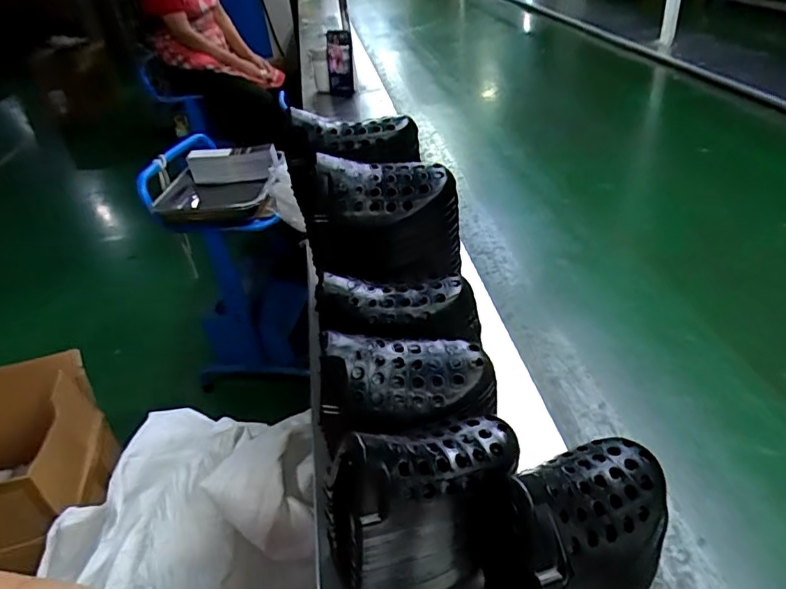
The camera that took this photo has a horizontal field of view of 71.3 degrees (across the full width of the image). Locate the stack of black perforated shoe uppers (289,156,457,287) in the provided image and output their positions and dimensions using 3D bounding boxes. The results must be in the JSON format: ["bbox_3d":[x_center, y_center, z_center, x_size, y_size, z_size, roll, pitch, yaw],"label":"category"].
[{"bbox_3d":[-0.015,-0.082,0.590,0.161,0.130,0.079,-11,36,-4],"label":"stack of black perforated shoe uppers"}]

